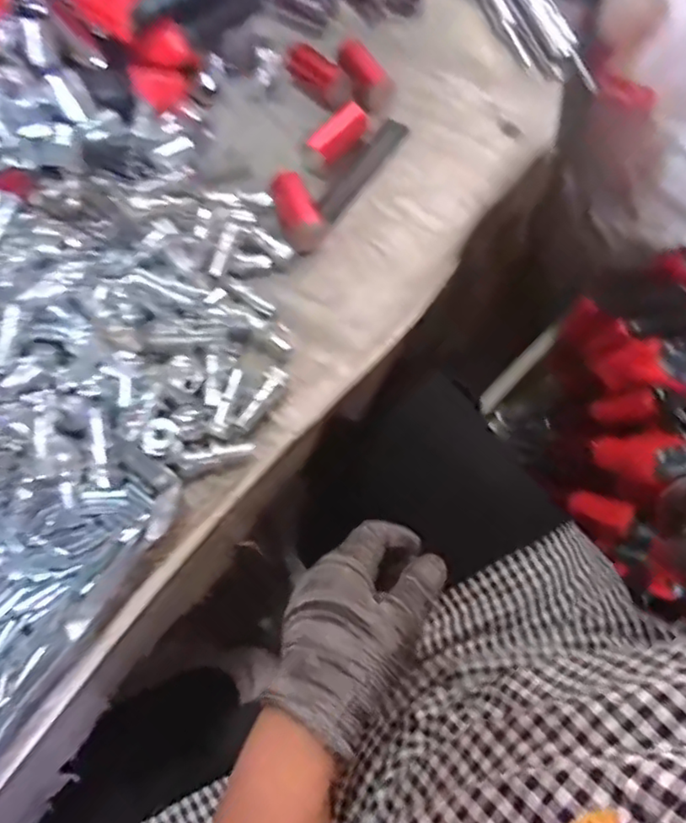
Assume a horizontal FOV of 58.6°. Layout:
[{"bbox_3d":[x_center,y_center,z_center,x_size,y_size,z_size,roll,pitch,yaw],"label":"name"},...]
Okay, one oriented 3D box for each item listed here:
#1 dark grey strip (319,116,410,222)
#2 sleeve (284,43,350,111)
[{"bbox_3d":[0.018,-0.213,0.534,0.022,0.006,0.126,31,70,10],"label":"dark grey strip"},{"bbox_3d":[-0.027,-0.312,0.566,0.030,0.026,0.075,-34,72,-15],"label":"sleeve"}]

